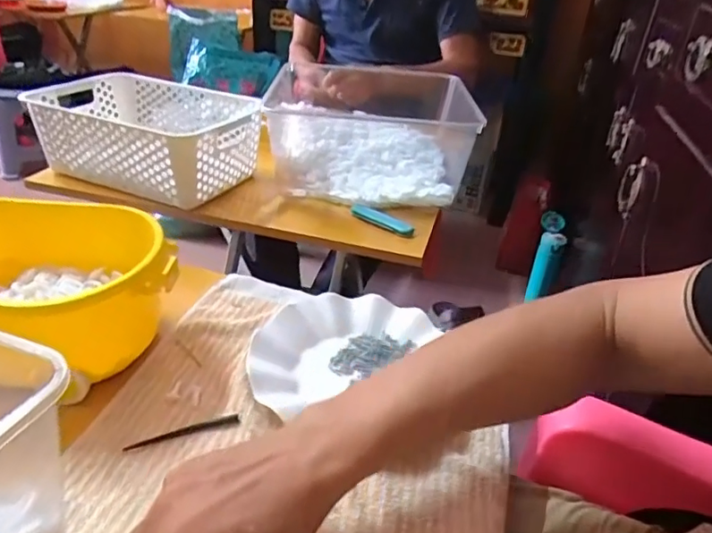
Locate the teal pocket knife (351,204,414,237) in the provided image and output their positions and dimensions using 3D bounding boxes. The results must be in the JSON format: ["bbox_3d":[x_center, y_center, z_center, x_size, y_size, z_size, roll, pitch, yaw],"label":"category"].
[{"bbox_3d":[0.033,-0.064,0.758,0.096,0.014,0.023,21,35,25],"label":"teal pocket knife"}]

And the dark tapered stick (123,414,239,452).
[{"bbox_3d":[-0.133,0.128,0.420,0.084,0.004,0.008,-9,36,-20],"label":"dark tapered stick"}]

